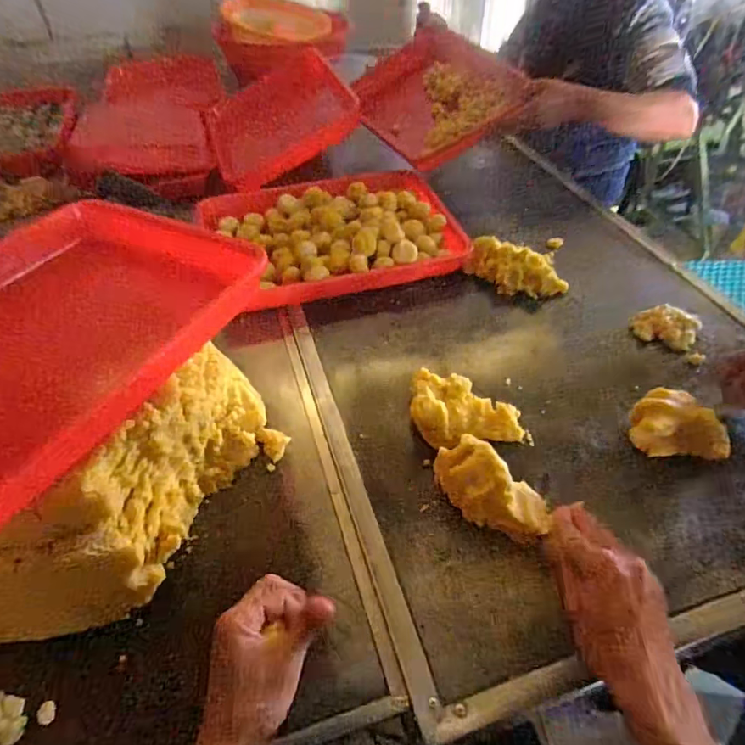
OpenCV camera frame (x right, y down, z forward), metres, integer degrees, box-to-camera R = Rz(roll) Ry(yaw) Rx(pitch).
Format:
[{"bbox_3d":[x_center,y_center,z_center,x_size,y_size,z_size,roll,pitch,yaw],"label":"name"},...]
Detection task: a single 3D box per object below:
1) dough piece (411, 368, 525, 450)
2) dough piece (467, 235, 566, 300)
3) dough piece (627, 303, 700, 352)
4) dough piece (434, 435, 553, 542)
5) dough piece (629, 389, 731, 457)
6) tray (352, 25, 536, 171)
[{"bbox_3d":[0.106,0.039,0.581,0.124,0.047,0.089,-7,48,-3],"label":"dough piece"},{"bbox_3d":[0.218,-0.158,0.763,0.150,0.051,0.066,28,54,25],"label":"dough piece"},{"bbox_3d":[0.400,-0.066,0.686,0.084,0.023,0.059,21,51,20],"label":"dough piece"},{"bbox_3d":[0.116,0.112,0.494,0.118,0.041,0.064,25,52,18],"label":"dough piece"},{"bbox_3d":[0.339,0.056,0.554,0.101,0.042,0.063,4,48,8],"label":"dough piece"},{"bbox_3d":[0.123,-0.555,0.997,0.261,0.047,0.319,-41,63,3],"label":"tray"}]

